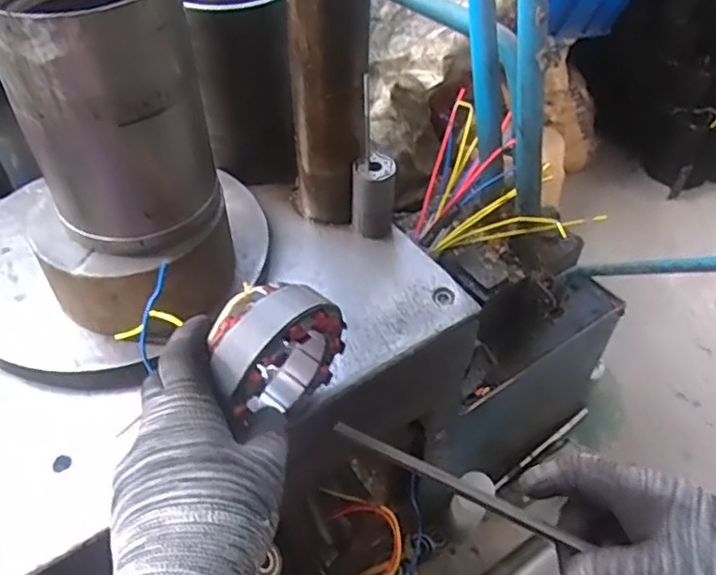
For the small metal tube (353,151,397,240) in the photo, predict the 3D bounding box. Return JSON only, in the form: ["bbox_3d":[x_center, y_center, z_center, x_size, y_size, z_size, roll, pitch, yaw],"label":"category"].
[{"bbox_3d":[0.015,-0.084,0.591,0.038,0.074,0.033,-3,47,-4],"label":"small metal tube"}]

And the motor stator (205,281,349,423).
[{"bbox_3d":[-0.057,0.048,0.428,0.046,0.101,0.100,29,53,24],"label":"motor stator"}]

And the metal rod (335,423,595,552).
[{"bbox_3d":[0.061,0.127,0.414,0.168,0.008,0.010,24,51,15],"label":"metal rod"}]

